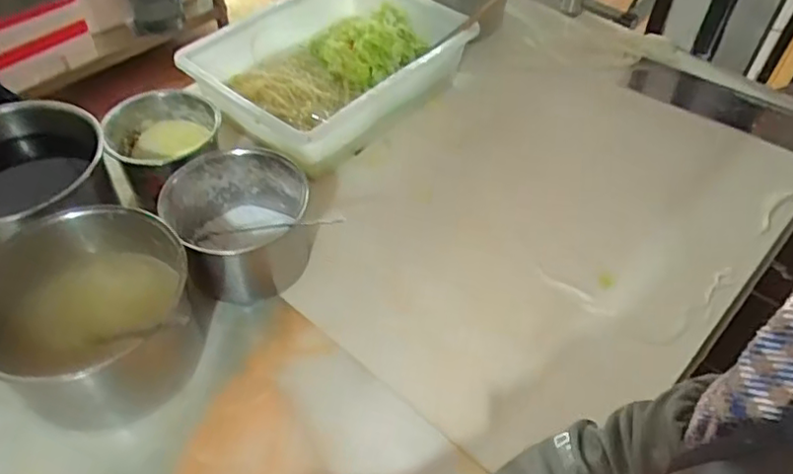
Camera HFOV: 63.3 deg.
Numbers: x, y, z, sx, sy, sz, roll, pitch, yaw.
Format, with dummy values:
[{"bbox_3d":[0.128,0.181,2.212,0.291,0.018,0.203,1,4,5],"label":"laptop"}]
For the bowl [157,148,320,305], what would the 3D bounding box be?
[{"bbox_3d":[-0.177,-0.021,0.733,0.149,0.097,0.146,0,50,-1],"label":"bowl"}]

